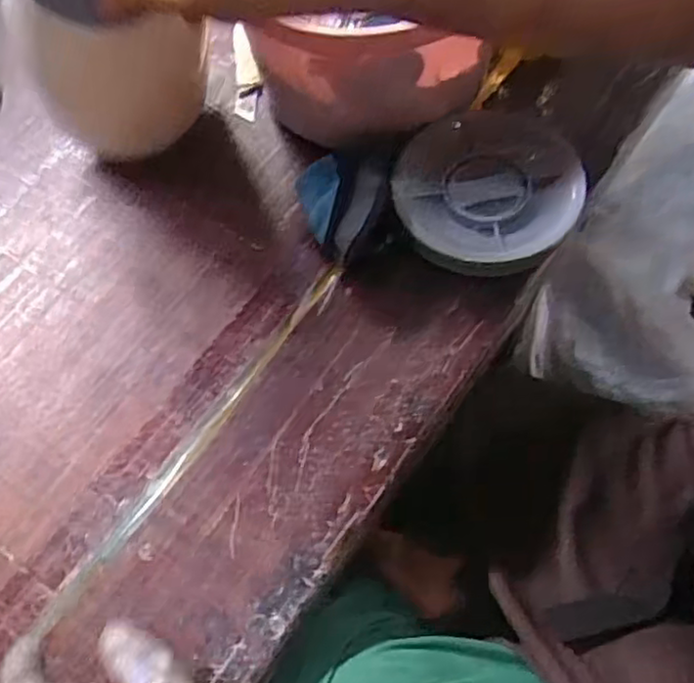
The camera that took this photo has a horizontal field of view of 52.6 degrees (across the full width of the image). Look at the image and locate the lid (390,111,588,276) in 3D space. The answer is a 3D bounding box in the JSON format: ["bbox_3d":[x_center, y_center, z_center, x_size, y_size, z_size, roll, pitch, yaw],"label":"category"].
[{"bbox_3d":[0.103,-0.116,0.523,0.135,0.018,0.134,-1,67,2],"label":"lid"}]

